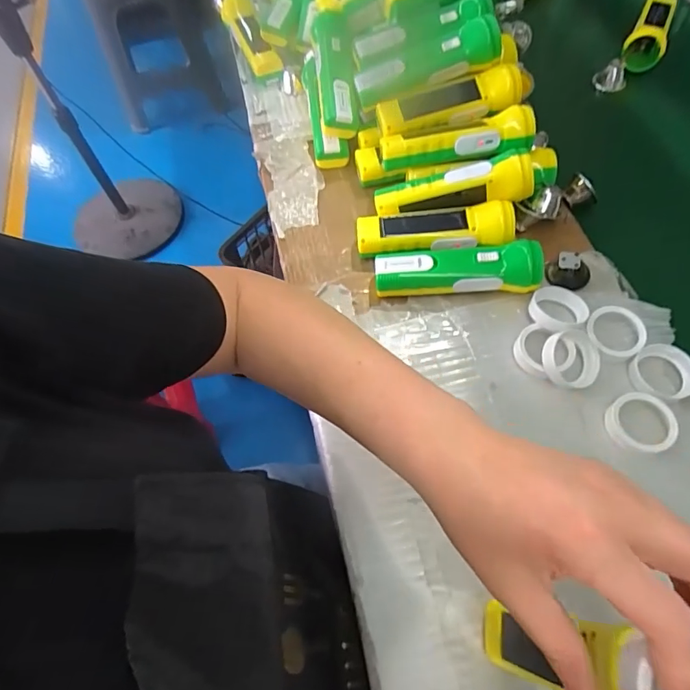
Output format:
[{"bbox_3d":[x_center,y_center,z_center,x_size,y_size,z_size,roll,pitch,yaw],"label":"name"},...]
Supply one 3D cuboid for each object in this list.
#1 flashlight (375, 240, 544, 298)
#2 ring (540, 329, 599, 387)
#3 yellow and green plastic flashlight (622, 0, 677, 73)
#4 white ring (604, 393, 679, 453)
[{"bbox_3d":[0.113,-0.075,0.462,0.161,0.042,0.041,1,62,3],"label":"flashlight"},{"bbox_3d":[0.210,0.012,0.423,0.052,0.017,0.052,1,82,-8],"label":"ring"},{"bbox_3d":[0.450,-0.458,0.668,0.051,0.055,0.153,27,66,16],"label":"yellow and green plastic flashlight"},{"bbox_3d":[0.255,0.066,0.392,0.053,0.013,0.052,-1,62,2],"label":"white ring"}]

